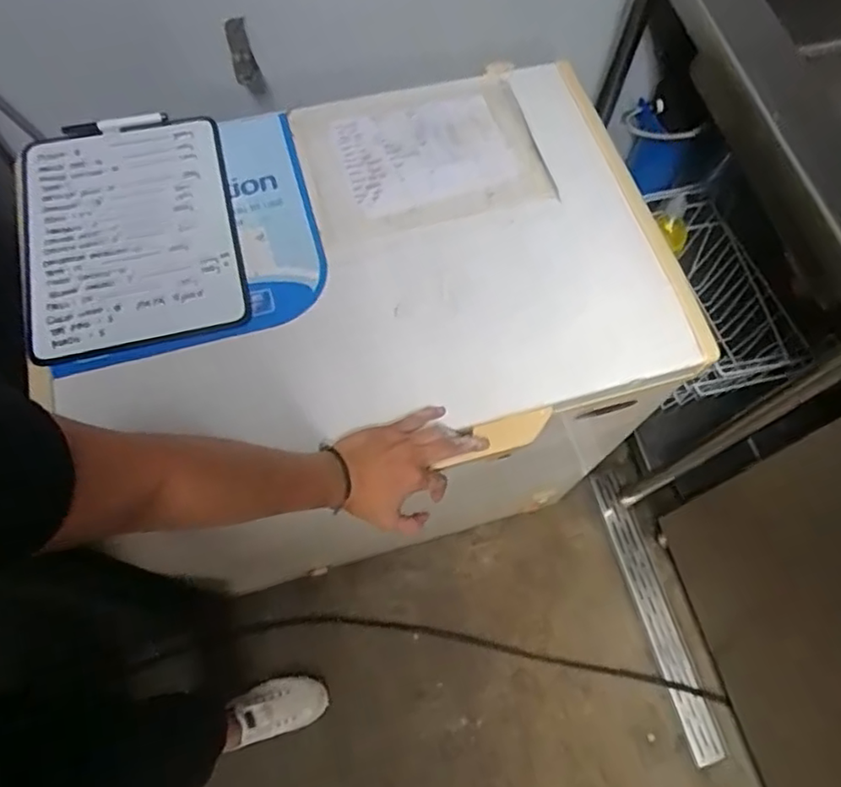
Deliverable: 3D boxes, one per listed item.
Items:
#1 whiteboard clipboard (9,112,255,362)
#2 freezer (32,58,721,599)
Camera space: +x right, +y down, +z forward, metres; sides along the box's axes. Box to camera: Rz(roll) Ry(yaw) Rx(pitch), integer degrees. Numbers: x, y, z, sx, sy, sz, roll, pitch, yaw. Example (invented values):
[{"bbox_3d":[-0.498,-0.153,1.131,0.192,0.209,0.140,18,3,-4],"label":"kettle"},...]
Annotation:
[{"bbox_3d":[-0.342,-0.189,0.725,0.240,0.016,0.314,-14,66,-6],"label":"whiteboard clipboard"},{"bbox_3d":[-0.120,0.028,1.052,0.793,0.799,0.511,-18,66,-7],"label":"freezer"}]

